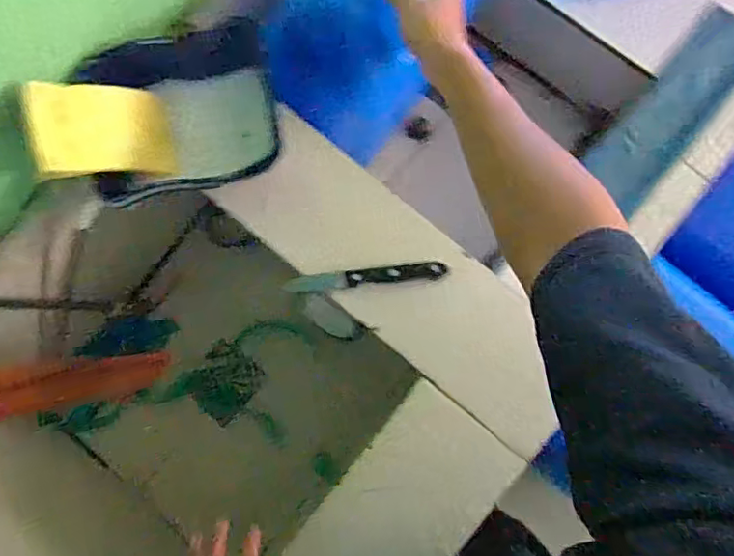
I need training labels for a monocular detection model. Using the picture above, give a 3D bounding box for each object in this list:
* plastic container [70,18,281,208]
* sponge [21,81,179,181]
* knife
[{"bbox_3d":[-0.183,-0.163,0.601,0.182,0.084,0.172,-11,83,3],"label":"plastic container"},{"bbox_3d":[-0.265,-0.148,0.573,0.020,0.143,0.091,-5,98,41],"label":"sponge"},{"bbox_3d":[-0.002,0.000,0.621,0.175,0.015,0.018,-5,84,3],"label":"knife"}]

